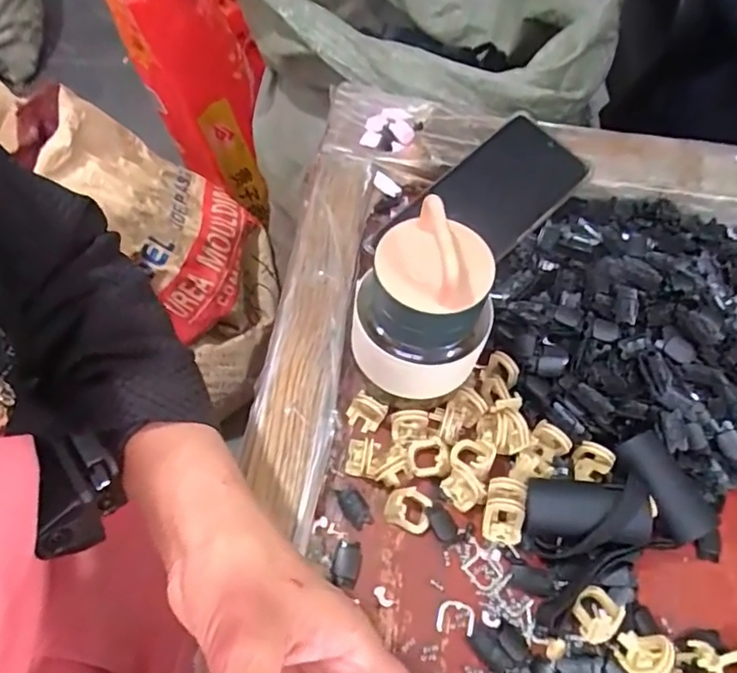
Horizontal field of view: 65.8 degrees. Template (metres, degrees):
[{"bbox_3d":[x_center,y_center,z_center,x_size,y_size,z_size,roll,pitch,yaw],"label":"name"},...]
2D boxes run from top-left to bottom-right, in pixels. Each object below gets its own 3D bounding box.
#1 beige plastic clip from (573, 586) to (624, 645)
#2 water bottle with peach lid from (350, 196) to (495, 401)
[{"bbox_3d":[0.119,0.144,0.296,0.024,0.011,0.023,1,58,-2],"label":"beige plastic clip"},{"bbox_3d":[0.029,-0.014,0.313,0.075,0.111,0.070,18,62,11],"label":"water bottle with peach lid"}]

